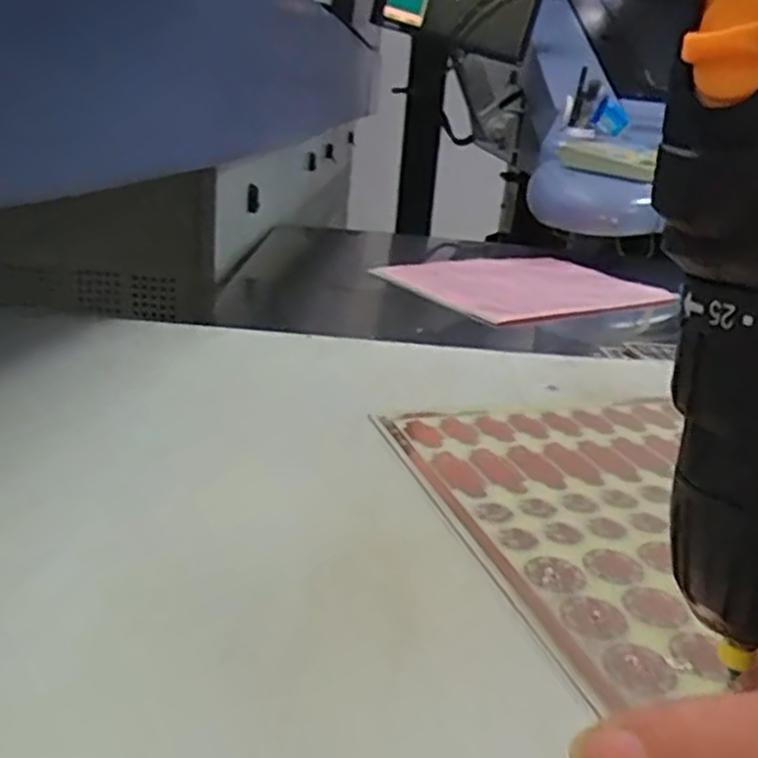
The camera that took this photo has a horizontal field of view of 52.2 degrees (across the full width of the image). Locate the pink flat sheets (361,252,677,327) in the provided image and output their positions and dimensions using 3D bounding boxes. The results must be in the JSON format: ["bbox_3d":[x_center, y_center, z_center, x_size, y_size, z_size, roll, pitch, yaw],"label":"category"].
[{"bbox_3d":[0.171,-0.110,0.890,0.309,0.010,0.234,-12,28,-37],"label":"pink flat sheets"}]

